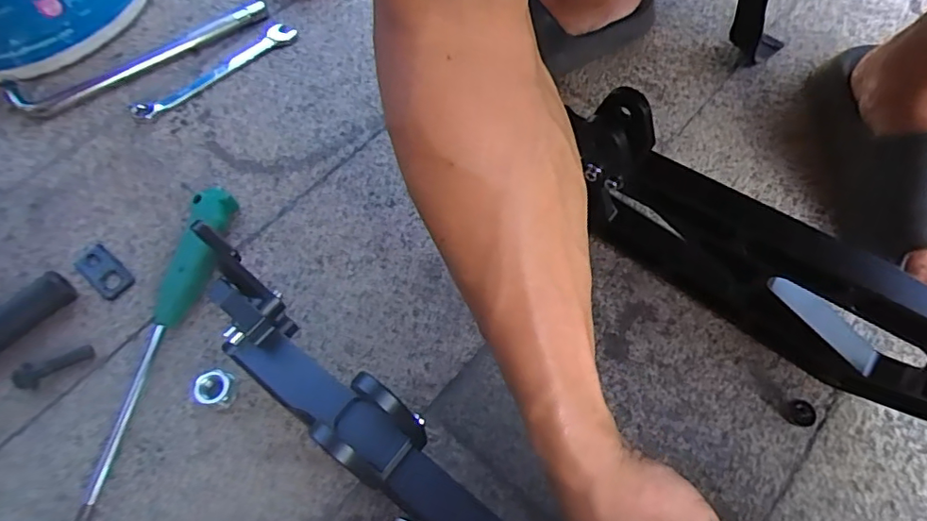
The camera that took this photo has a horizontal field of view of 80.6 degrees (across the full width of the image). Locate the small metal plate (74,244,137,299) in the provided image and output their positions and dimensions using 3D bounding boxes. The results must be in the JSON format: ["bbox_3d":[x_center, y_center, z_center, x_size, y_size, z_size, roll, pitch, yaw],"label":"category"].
[{"bbox_3d":[-0.286,0.009,0.435,0.057,0.006,0.025,36,69,20],"label":"small metal plate"}]

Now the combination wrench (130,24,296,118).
[{"bbox_3d":[-0.243,-0.189,0.539,0.172,0.011,0.027,-37,66,-16],"label":"combination wrench"}]

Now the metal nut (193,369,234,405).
[{"bbox_3d":[-0.175,0.089,0.384,0.027,0.017,0.024,8,63,7],"label":"metal nut"}]

